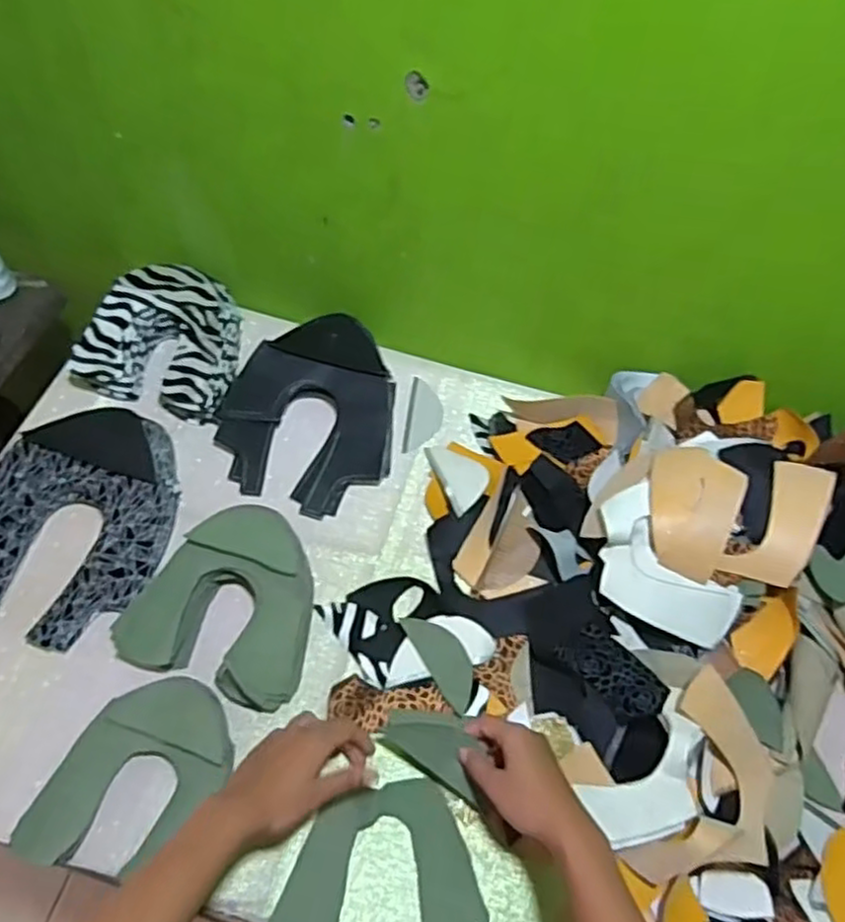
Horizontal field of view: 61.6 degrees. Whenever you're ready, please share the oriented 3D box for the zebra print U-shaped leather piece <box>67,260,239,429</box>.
[{"bbox_3d":[-0.295,-0.143,0.820,0.173,0.075,0.160,14,59,4],"label":"zebra print U-shaped leather piece"}]

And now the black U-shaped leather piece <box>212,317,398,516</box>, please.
[{"bbox_3d":[-0.127,-0.059,0.795,0.194,0.055,0.229,9,58,1],"label":"black U-shaped leather piece"}]

